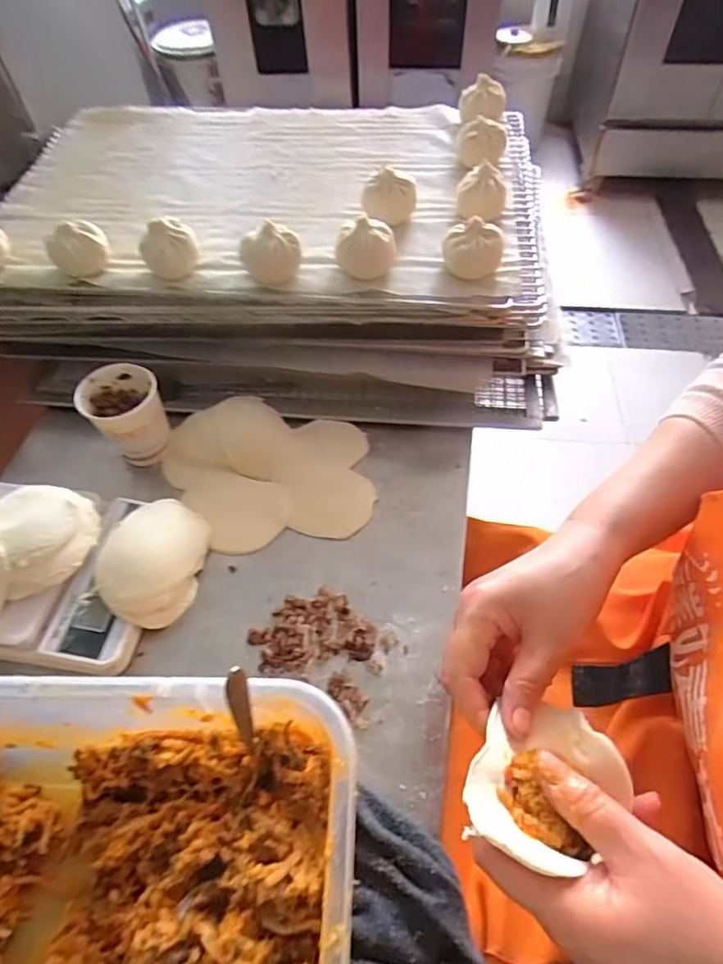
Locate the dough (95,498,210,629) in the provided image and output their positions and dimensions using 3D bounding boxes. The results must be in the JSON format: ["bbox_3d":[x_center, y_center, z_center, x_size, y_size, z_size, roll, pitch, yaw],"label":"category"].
[{"bbox_3d":[-0.185,0.066,0.483,0.073,0.041,0.112,5,54,5],"label":"dough"}]

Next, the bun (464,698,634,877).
[{"bbox_3d":[0.094,0.148,0.273,0.072,0.028,0.079,-1,55,1],"label":"bun"}]

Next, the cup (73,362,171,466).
[{"bbox_3d":[-0.235,-0.066,0.554,0.070,0.078,0.071,-1,54,1],"label":"cup"}]

